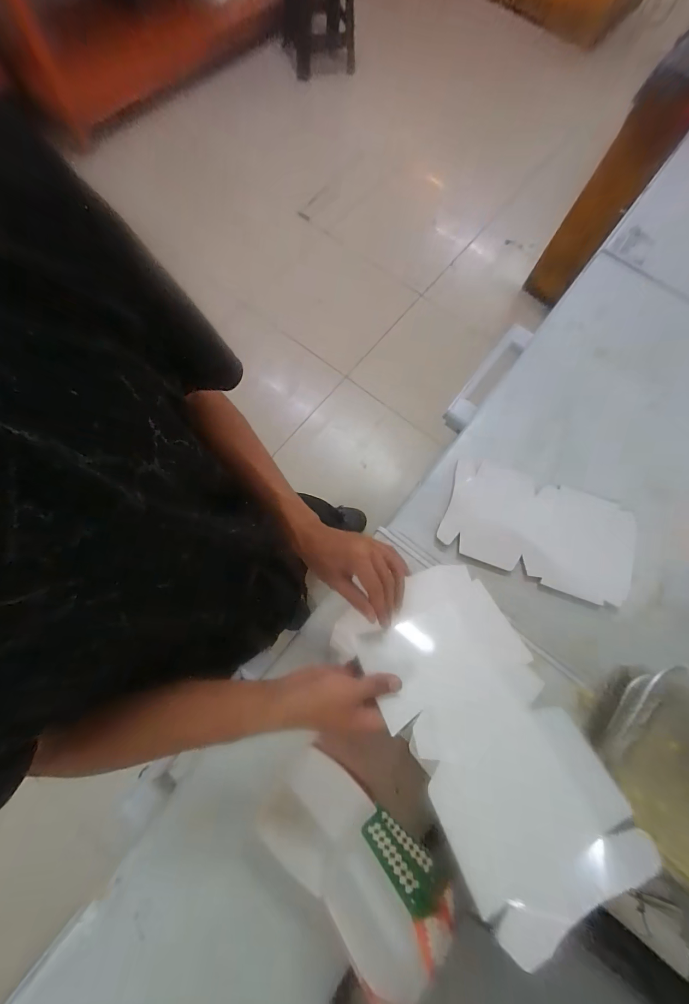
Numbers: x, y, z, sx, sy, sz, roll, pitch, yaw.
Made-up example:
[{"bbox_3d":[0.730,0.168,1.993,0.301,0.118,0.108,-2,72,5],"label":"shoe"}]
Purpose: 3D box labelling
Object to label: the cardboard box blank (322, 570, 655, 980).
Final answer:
[{"bbox_3d":[0.138,0.222,0.398,0.182,0.039,0.302,-23,54,-19],"label":"cardboard box blank"}]

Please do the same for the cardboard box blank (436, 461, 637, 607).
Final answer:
[{"bbox_3d":[0.333,0.045,0.640,0.313,0.014,0.179,20,72,5],"label":"cardboard box blank"}]

